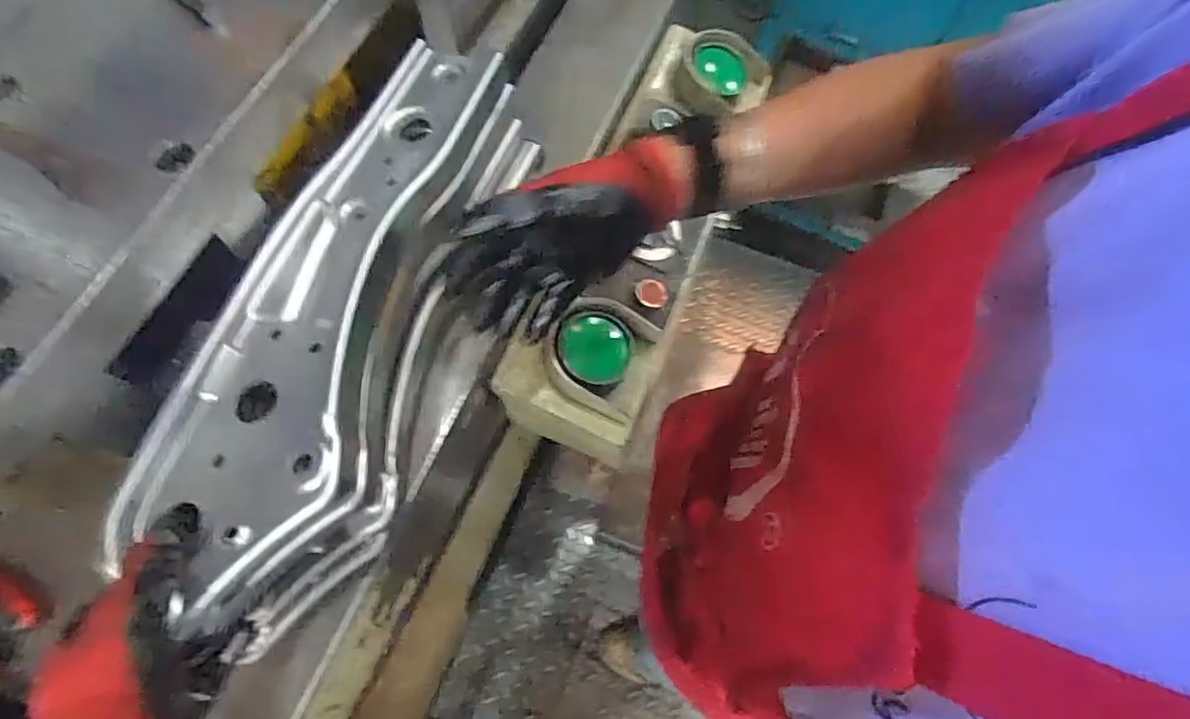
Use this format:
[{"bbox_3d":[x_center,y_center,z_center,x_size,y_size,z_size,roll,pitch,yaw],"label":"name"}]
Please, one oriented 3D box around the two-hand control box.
[{"bbox_3d":[0.055,-0.164,0.643,0.143,0.088,0.496,21,68,8],"label":"two-hand control box"}]

